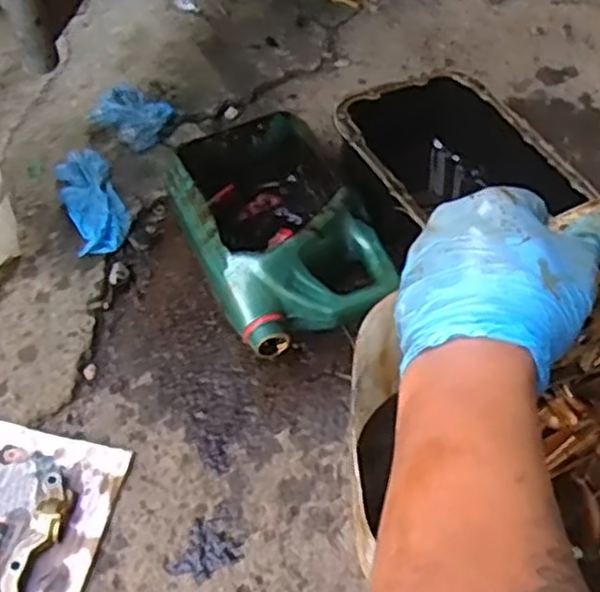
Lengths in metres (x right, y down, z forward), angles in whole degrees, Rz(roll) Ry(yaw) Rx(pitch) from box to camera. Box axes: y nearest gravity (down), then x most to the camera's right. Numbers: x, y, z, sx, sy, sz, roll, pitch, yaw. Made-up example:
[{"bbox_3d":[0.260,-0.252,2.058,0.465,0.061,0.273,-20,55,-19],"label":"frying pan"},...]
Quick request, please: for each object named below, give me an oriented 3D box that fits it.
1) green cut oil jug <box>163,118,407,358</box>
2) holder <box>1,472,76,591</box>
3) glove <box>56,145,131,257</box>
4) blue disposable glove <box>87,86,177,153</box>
[{"bbox_3d":[-0.030,-0.071,0.875,0.185,0.132,0.290,-19,54,-12],"label":"green cut oil jug"},{"bbox_3d":[-0.252,0.247,0.697,0.037,0.014,0.177,11,54,7],"label":"holder"},{"bbox_3d":[-0.260,-0.120,0.962,0.070,0.022,0.164,-18,55,-14],"label":"glove"},{"bbox_3d":[-0.234,-0.246,1.043,0.099,0.037,0.092,14,54,10],"label":"blue disposable glove"}]

